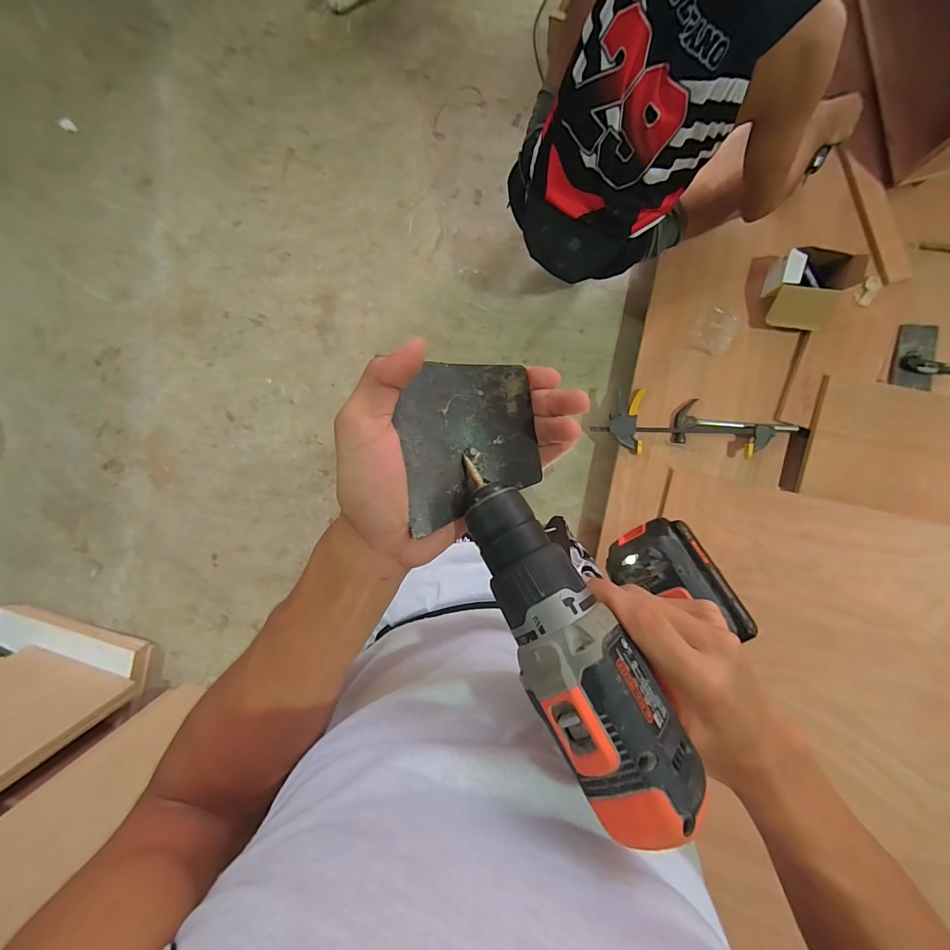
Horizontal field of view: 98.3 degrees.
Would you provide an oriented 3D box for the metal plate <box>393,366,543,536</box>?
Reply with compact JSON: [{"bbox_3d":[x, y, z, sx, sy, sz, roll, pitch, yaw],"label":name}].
[{"bbox_3d":[-0.004,-0.023,0.260,0.086,0.013,0.095,-12,90,-17],"label":"metal plate"}]

